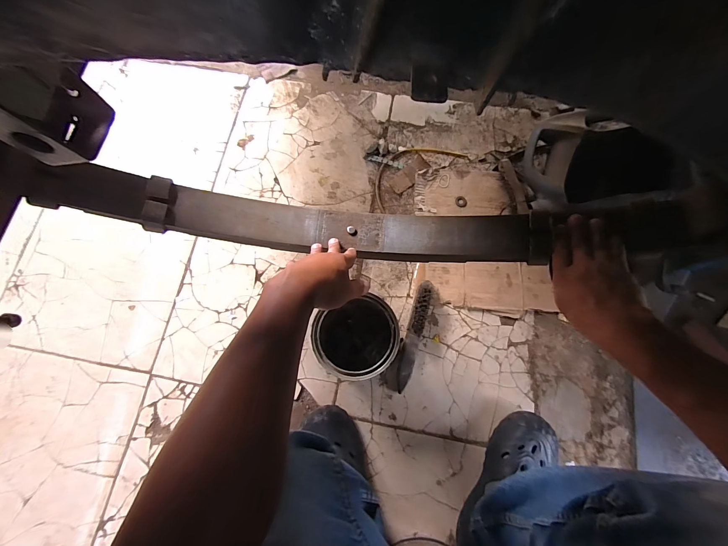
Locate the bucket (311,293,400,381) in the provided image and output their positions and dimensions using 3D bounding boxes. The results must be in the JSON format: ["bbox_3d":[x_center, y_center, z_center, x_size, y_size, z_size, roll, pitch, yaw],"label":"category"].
[{"bbox_3d":[-0.014,0.124,0.603,0.147,0.157,0.140,0,76,1],"label":"bucket"}]

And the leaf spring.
[{"bbox_3d":[0.000,-0.074,0.408,0.743,0.141,0.066,5,76,-3],"label":"leaf spring"}]

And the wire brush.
[{"bbox_3d":[0.106,0.128,0.650,0.039,0.047,0.225,18,77,6],"label":"wire brush"}]

